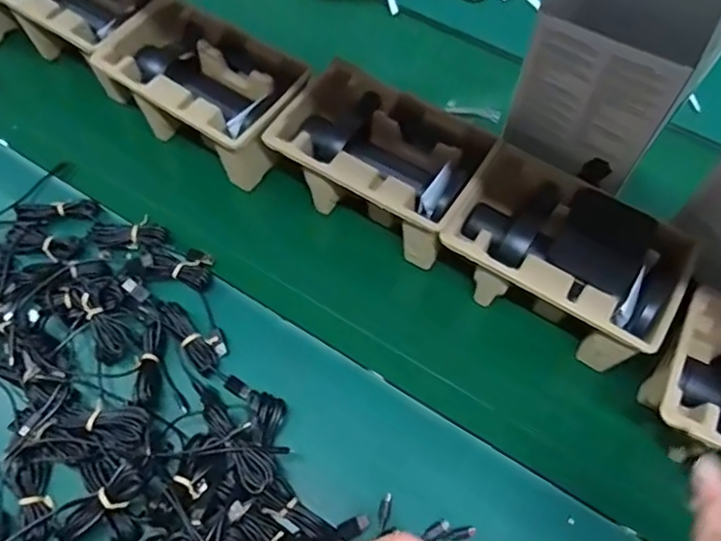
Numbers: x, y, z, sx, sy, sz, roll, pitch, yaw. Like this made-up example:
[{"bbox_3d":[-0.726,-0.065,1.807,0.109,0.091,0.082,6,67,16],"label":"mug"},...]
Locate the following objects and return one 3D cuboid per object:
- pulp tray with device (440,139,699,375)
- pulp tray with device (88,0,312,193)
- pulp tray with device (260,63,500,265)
[{"bbox_3d":[0.207,-0.011,0.614,0.220,0.096,0.137,30,66,15],"label":"pulp tray with device"},{"bbox_3d":[-0.185,-0.219,0.716,0.236,0.101,0.137,31,66,15],"label":"pulp tray with device"},{"bbox_3d":[0.023,-0.121,0.670,0.219,0.101,0.145,29,66,14],"label":"pulp tray with device"}]

